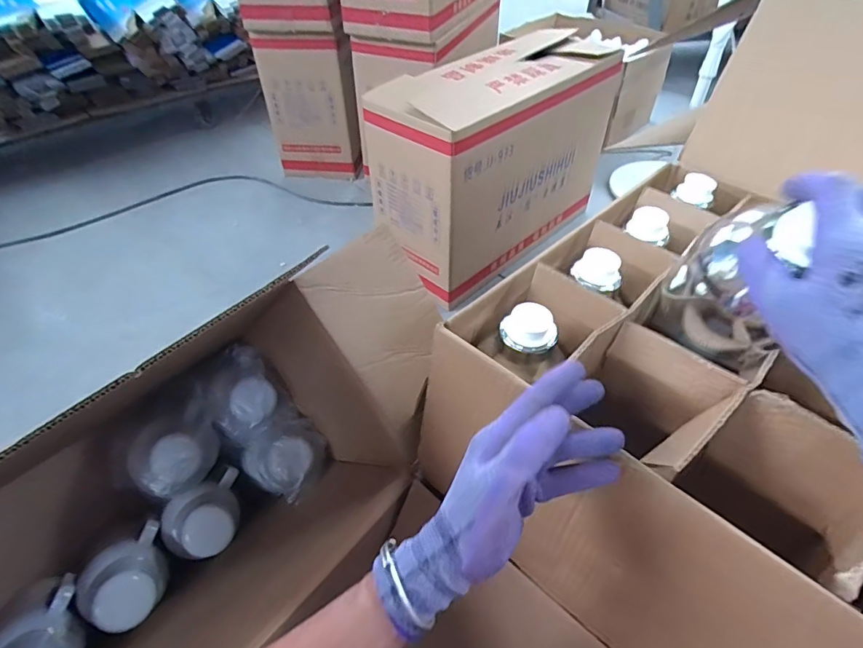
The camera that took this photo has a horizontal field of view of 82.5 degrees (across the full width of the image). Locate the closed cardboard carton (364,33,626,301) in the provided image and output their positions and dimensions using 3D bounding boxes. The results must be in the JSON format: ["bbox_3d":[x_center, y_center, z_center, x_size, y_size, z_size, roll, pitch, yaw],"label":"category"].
[{"bbox_3d":[0.183,-0.505,1.416,0.740,0.415,0.328,-34,54,-29],"label":"closed cardboard carton"}]

